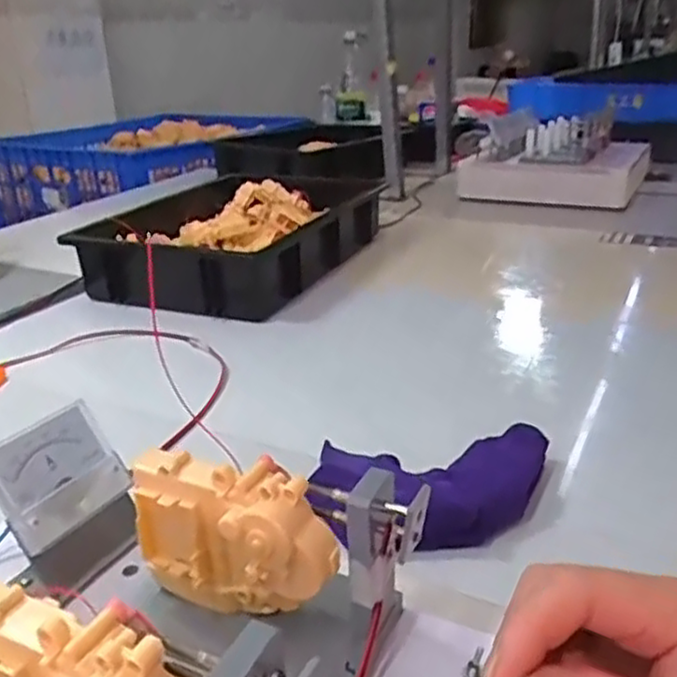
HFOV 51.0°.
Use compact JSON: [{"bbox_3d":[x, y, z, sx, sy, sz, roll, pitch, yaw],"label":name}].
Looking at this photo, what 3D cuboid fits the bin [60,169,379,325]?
[{"bbox_3d":[-0.142,-0.148,1.076,0.294,0.101,0.438,7,25,20],"label":"bin"}]

